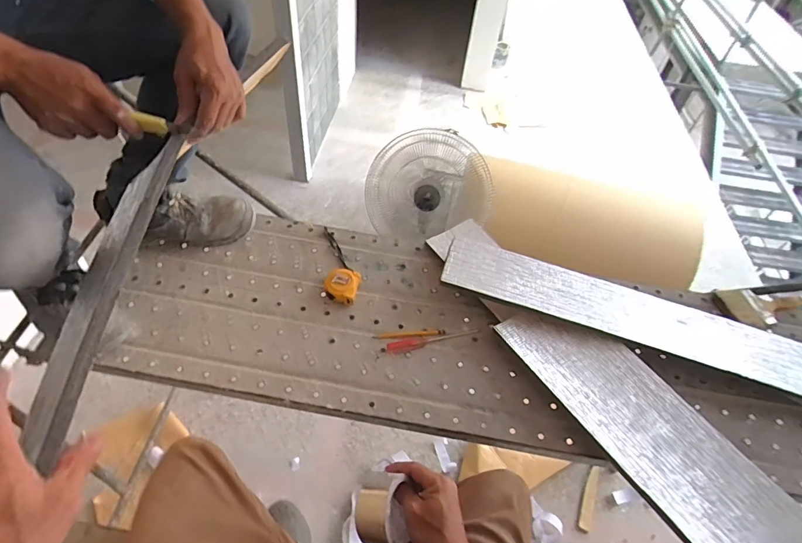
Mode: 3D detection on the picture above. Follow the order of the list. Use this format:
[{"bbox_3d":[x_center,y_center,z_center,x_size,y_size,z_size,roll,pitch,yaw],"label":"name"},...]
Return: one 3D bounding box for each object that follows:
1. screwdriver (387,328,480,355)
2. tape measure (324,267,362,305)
[{"bbox_3d":[0.065,0.134,0.875,0.185,0.015,0.023,-8,53,-13],"label":"screwdriver"},{"bbox_3d":[-0.124,0.030,0.918,0.070,0.044,0.069,12,51,3],"label":"tape measure"}]

